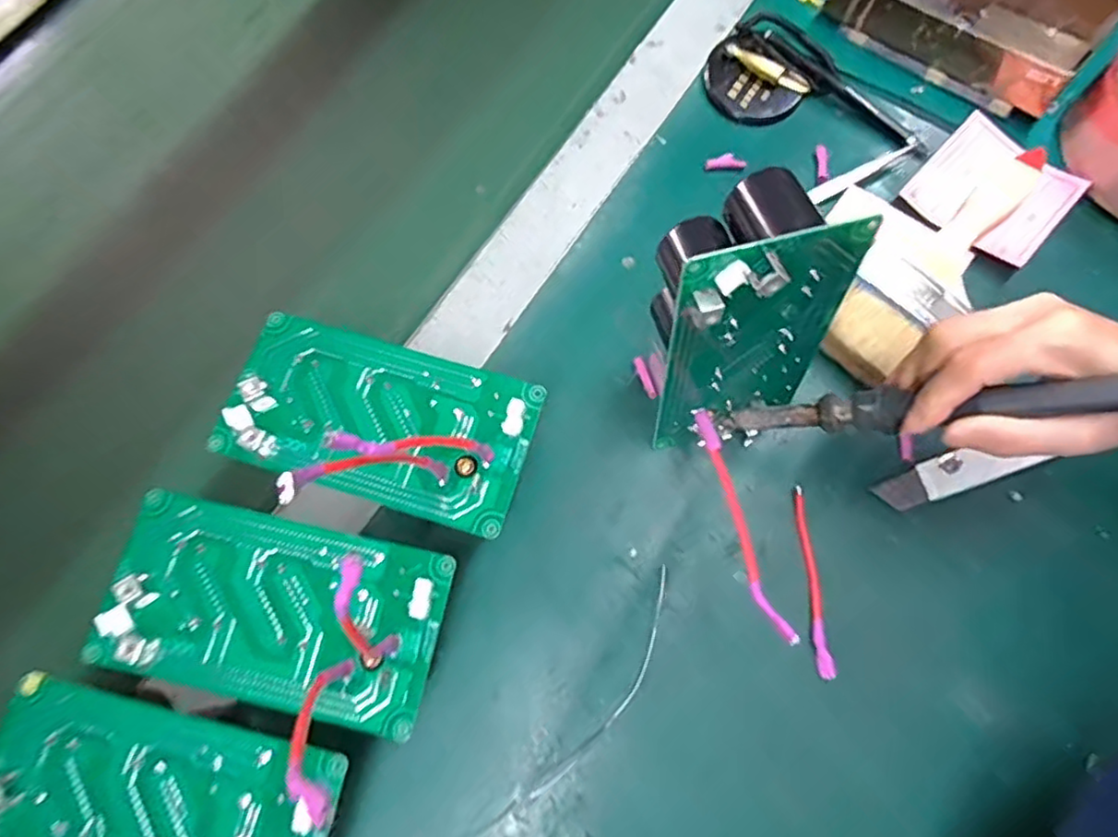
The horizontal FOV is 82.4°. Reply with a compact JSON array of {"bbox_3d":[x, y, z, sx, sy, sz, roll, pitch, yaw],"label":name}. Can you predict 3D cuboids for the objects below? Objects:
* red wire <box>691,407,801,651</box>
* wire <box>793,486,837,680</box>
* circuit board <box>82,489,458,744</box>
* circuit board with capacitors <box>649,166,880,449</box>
[{"bbox_3d":[0.085,0.046,0.303,0.011,0.006,0.122,-10,52,-1],"label":"red wire"},{"bbox_3d":[0.136,0.087,0.344,0.008,0.008,0.099,-3,73,1],"label":"wire"},{"bbox_3d":[-0.130,0.088,0.290,0.150,0.012,0.078,11,74,6],"label":"circuit board"},{"bbox_3d":[0.082,-0.050,0.312,0.081,0.149,0.079,-21,73,-4],"label":"circuit board with capacitors"}]

